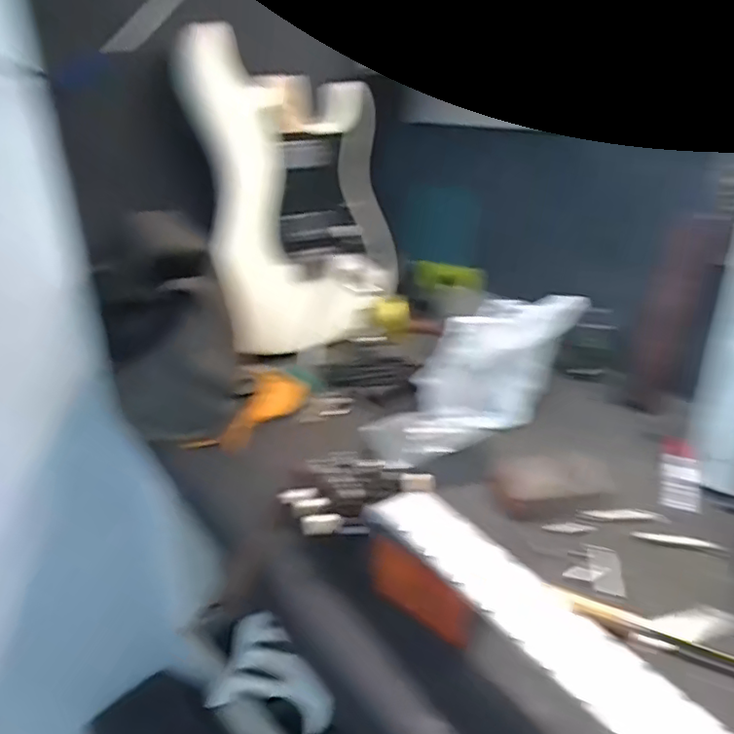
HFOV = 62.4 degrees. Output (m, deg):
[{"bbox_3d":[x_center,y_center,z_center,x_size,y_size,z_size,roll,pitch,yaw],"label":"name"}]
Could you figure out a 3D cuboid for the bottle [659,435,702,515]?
[{"bbox_3d":[0.333,0.112,0.642,0.038,0.017,0.118,9,27,21],"label":"bottle"}]

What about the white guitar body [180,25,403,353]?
[{"bbox_3d":[-0.096,-0.255,0.898,0.346,0.447,0.053,-27,27,-39],"label":"white guitar body"}]

